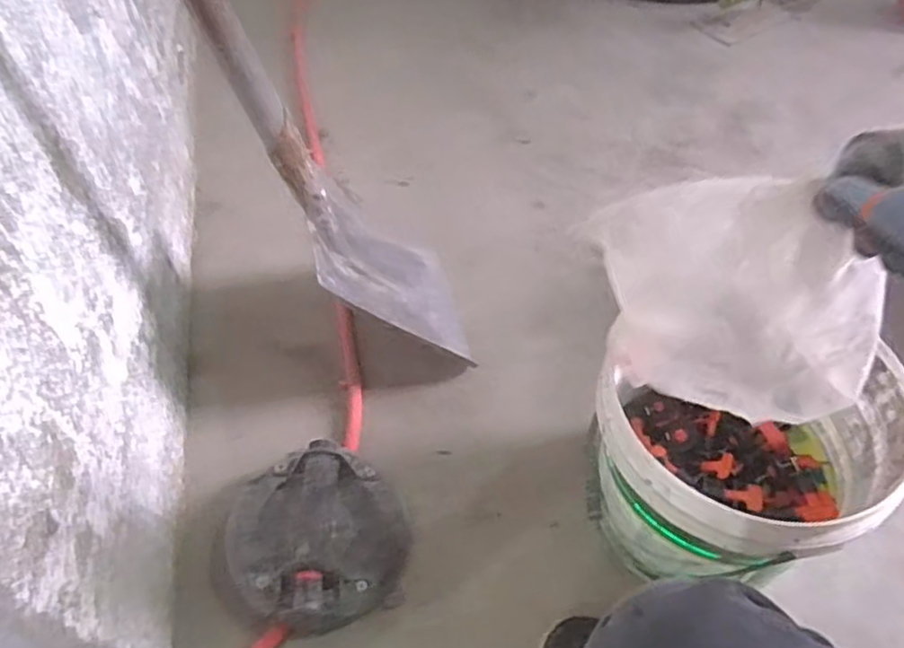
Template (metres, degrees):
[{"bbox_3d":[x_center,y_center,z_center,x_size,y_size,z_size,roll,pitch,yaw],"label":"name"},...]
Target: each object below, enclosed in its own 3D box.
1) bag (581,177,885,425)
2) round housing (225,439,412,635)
[{"bbox_3d":[0.189,-0.011,0.466,0.194,0.171,0.069,20,56,18],"label":"bag"},{"bbox_3d":[-0.143,0.217,0.713,0.182,0.096,0.176,-2,52,2],"label":"round housing"}]

